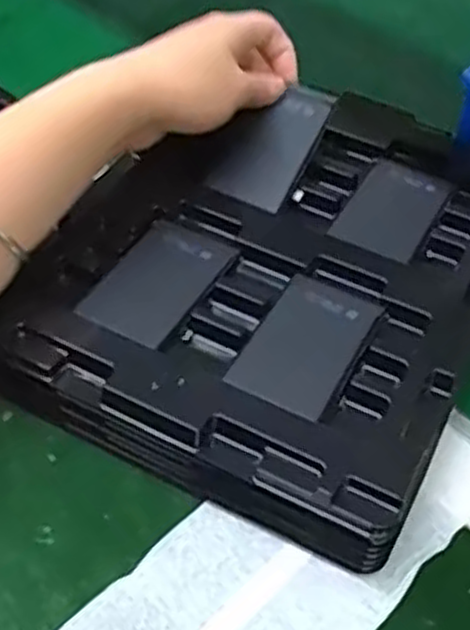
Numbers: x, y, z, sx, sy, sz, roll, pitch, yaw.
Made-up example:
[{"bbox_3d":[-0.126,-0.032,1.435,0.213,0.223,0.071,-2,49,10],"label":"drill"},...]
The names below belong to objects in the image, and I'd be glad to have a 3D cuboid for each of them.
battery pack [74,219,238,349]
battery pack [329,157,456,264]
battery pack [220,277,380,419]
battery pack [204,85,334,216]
[{"bbox_3d":[-0.037,-0.018,0.396,0.047,0.004,0.079,23,52,16],"label":"battery pack"},{"bbox_3d":[0.090,-0.059,0.450,0.046,0.004,0.075,26,53,18],"label":"battery pack"},{"bbox_3d":[0.034,0.012,0.374,0.046,0.006,0.081,24,52,17],"label":"battery pack"},{"bbox_3d":[0.021,-0.099,0.456,0.047,0.007,0.081,24,76,18],"label":"battery pack"}]

